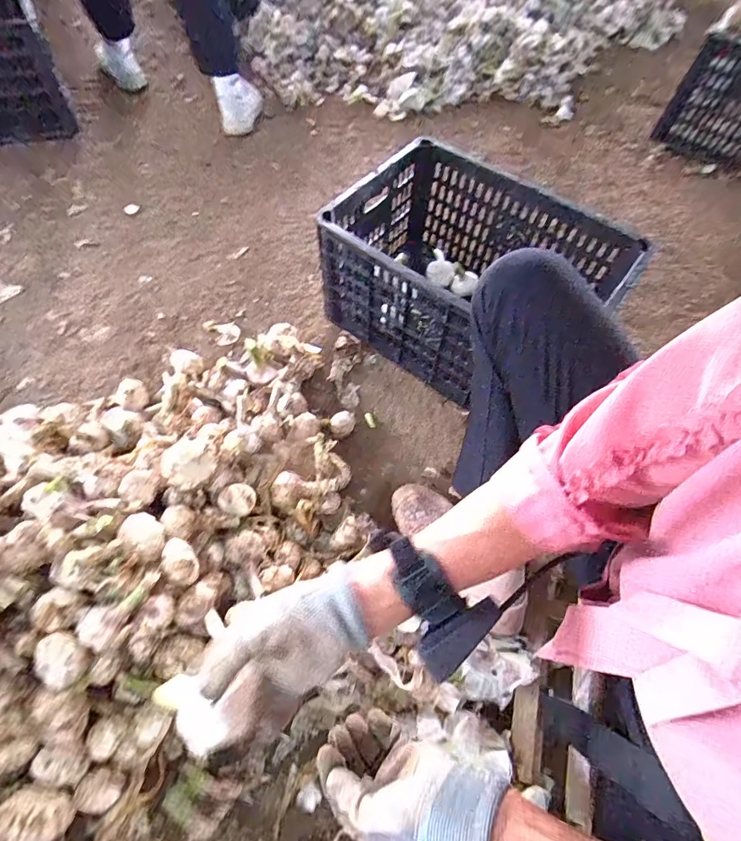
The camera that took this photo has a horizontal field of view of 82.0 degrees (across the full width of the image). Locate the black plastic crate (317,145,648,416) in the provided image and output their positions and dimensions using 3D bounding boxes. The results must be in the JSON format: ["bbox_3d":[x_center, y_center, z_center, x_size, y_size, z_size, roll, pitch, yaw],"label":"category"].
[{"bbox_3d":[0.167,-0.244,0.753,0.427,0.226,0.311,36,65,16],"label":"black plastic crate"}]

